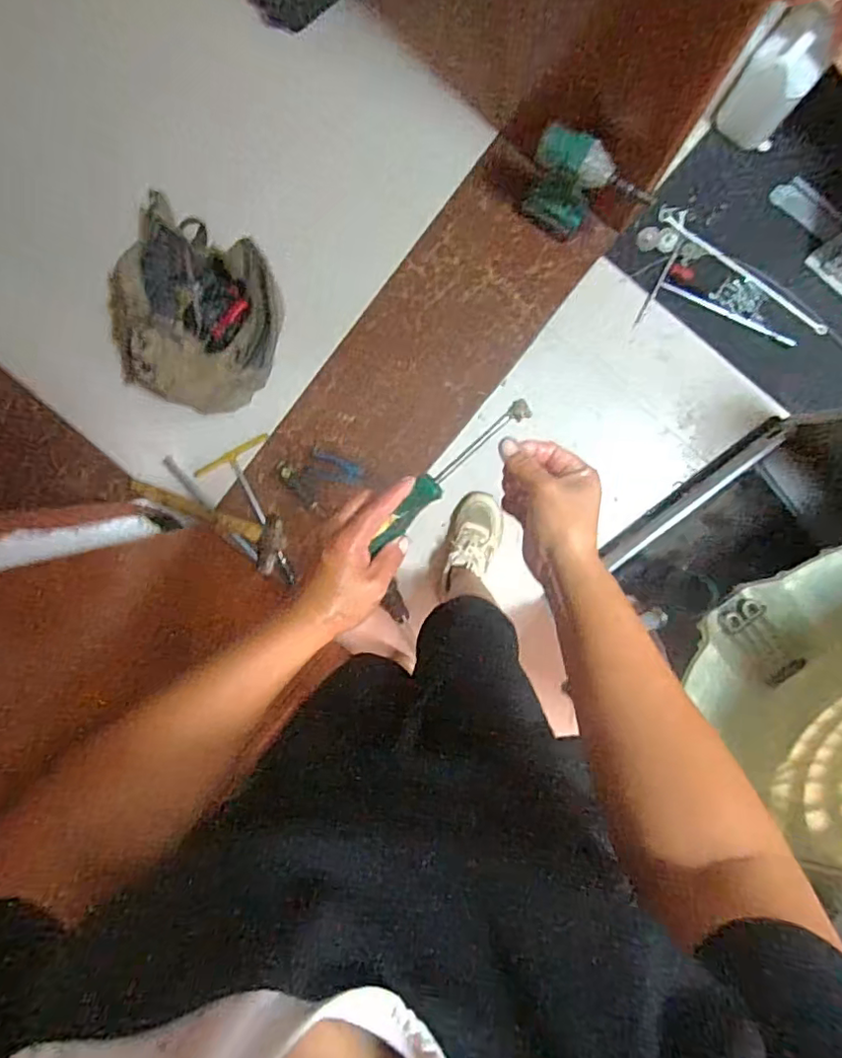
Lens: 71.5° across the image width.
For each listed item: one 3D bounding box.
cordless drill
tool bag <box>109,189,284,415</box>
[{"bbox_3d":[0.251,-0.524,0.914,0.174,0.212,0.068,20,99,3],"label":"cordless drill"},{"bbox_3d":[-0.400,-0.371,1.037,0.266,0.183,0.302,25,99,2],"label":"tool bag"}]

